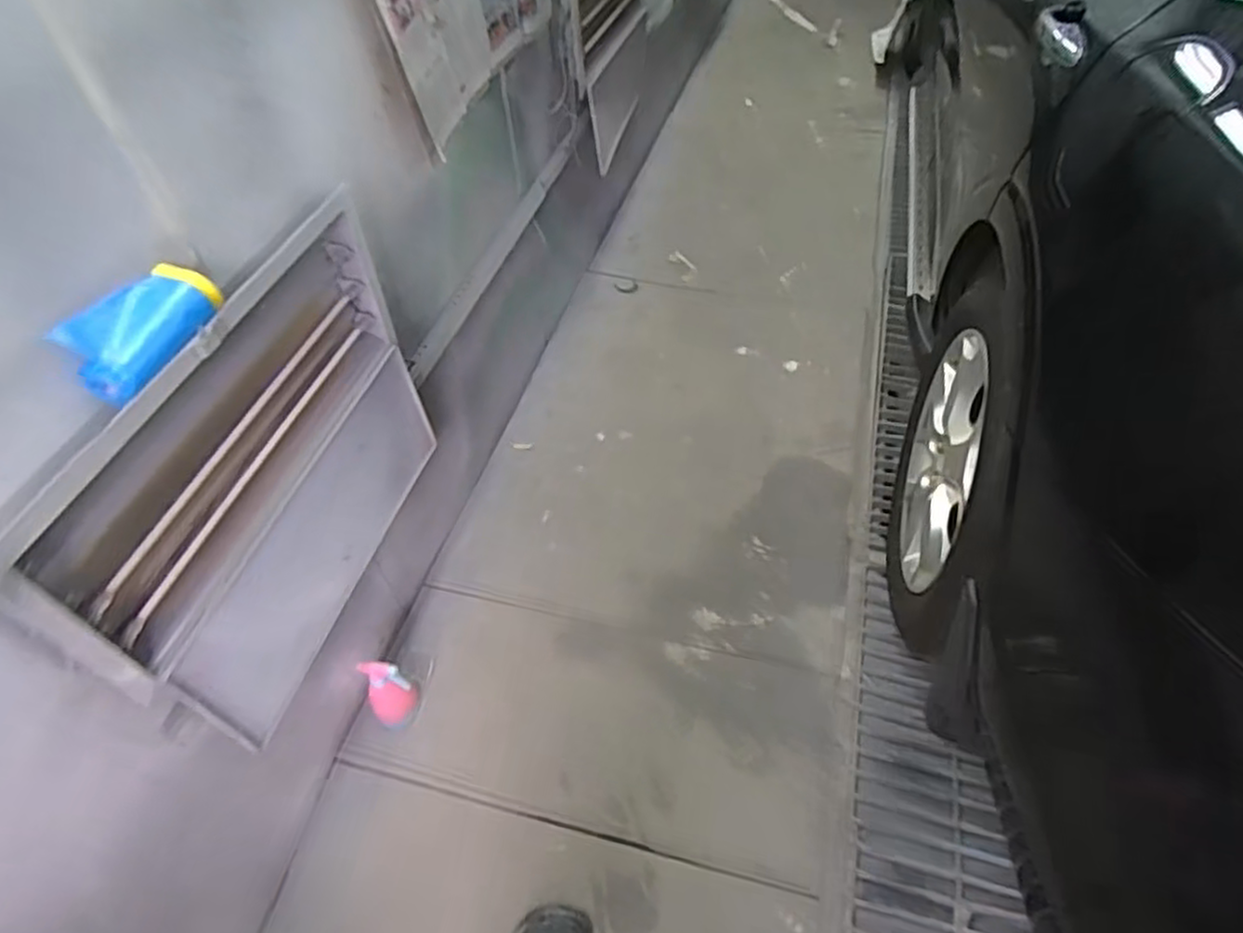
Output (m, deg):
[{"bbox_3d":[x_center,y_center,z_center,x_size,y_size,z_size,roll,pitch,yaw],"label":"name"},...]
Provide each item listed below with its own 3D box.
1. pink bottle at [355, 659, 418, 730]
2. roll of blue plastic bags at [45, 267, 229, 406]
[{"bbox_3d":[-0.442,0.430,1.346,0.085,0.197,0.069,-34,58,-21],"label":"pink bottle"},{"bbox_3d":[-0.527,-0.156,0.792,0.076,0.062,0.174,24,55,20],"label":"roll of blue plastic bags"}]

